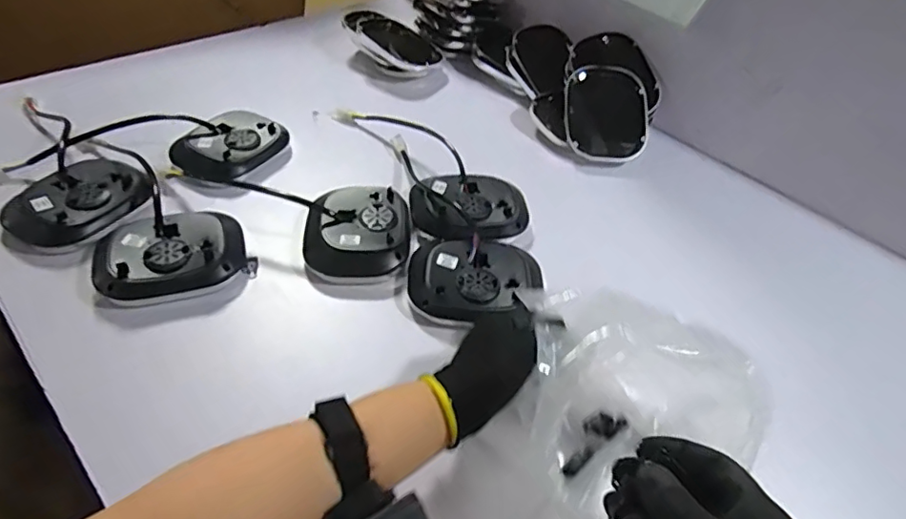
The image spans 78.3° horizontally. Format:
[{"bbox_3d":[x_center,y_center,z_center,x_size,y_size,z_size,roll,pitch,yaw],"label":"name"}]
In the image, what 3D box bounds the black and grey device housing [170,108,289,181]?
[{"bbox_3d":[-0.284,-0.148,0.716,0.096,0.040,0.127,24,46,17],"label":"black and grey device housing"}]

